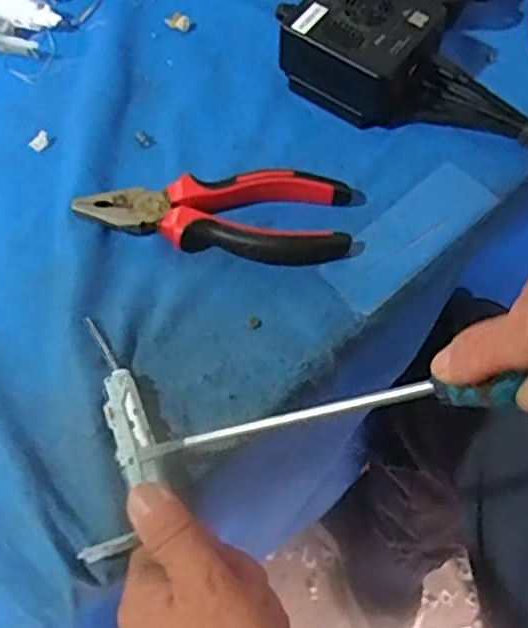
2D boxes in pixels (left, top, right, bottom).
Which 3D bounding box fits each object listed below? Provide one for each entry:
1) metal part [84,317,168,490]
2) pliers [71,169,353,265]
[{"bbox_3d":[-0.072,0.043,0.361,0.019,0.013,0.098,-21,60,-7],"label":"metal part"},{"bbox_3d":[-0.028,-0.061,0.413,0.153,0.020,0.058,1,65,3],"label":"pliers"}]

